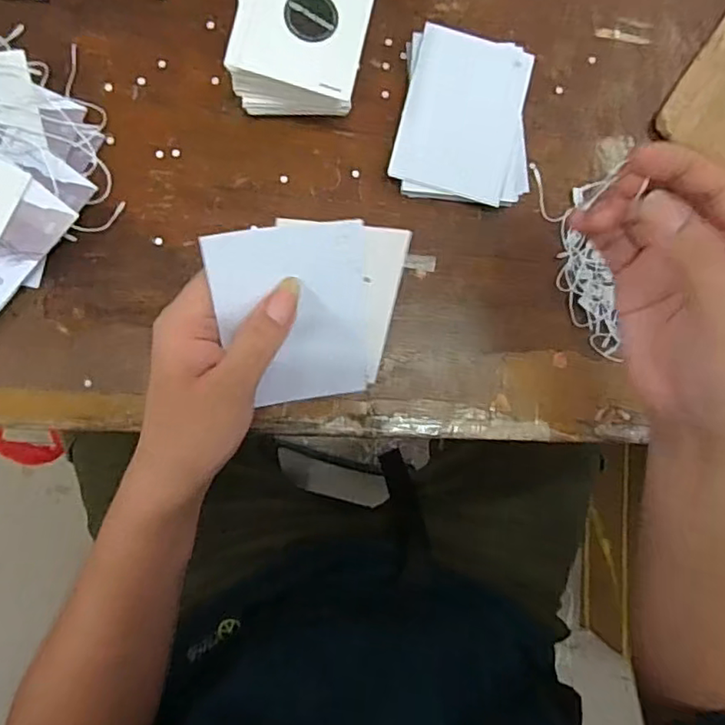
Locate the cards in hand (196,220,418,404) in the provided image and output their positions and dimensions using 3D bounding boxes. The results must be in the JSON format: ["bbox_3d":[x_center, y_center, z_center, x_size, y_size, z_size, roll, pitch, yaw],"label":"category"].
[{"bbox_3d":[-0.025,-0.021,0.288,0.087,0.008,0.098,-6,128,-9],"label":"cards in hand"}]

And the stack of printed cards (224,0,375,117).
[{"bbox_3d":[-0.035,-0.193,0.345,0.074,0.049,0.094,13,87,-5],"label":"stack of printed cards"}]

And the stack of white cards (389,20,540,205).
[{"bbox_3d":[0.064,-0.151,0.372,0.084,0.015,0.103,6,88,-5],"label":"stack of white cards"}]

